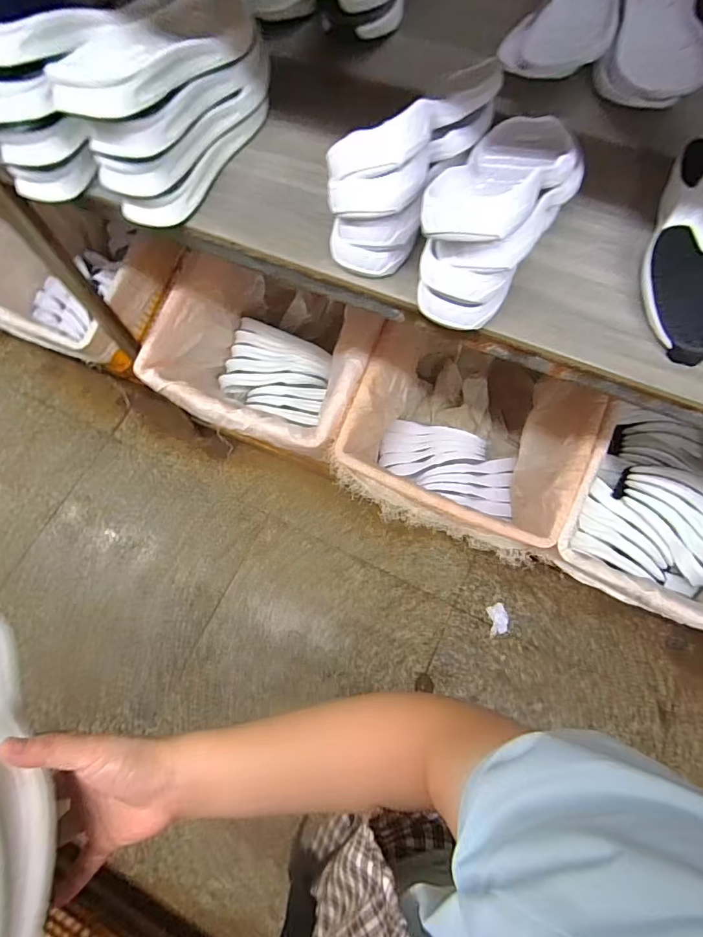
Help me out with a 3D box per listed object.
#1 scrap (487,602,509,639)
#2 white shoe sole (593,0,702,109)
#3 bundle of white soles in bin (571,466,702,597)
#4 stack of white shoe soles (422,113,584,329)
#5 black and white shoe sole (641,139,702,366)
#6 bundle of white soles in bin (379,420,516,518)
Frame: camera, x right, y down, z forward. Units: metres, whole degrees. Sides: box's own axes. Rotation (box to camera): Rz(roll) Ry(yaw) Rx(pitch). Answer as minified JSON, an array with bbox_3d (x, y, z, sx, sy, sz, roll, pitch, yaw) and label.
[{"bbox_3d":[0.414,0.426,1.292,0.055,0.007,0.088,-5,71,0],"label":"scrap"},{"bbox_3d":[0.414,-0.594,0.620,0.123,0.071,0.250,17,69,9],"label":"white shoe sole"},{"bbox_3d":[0.699,0.127,1.037,0.354,0.104,0.243,17,69,9],"label":"bundle of white soles in bin"},{"bbox_3d":[0.161,-0.277,0.477,0.117,0.135,0.249,23,71,11],"label":"stack of white shoe soles"},{"bbox_3d":[0.384,-0.240,0.500,0.108,0.055,0.264,20,70,11],"label":"black and white shoe sole"},{"bbox_3d":[0.257,-0.016,1.185,0.358,0.079,0.151,27,71,13],"label":"bundle of white soles in bin"}]

